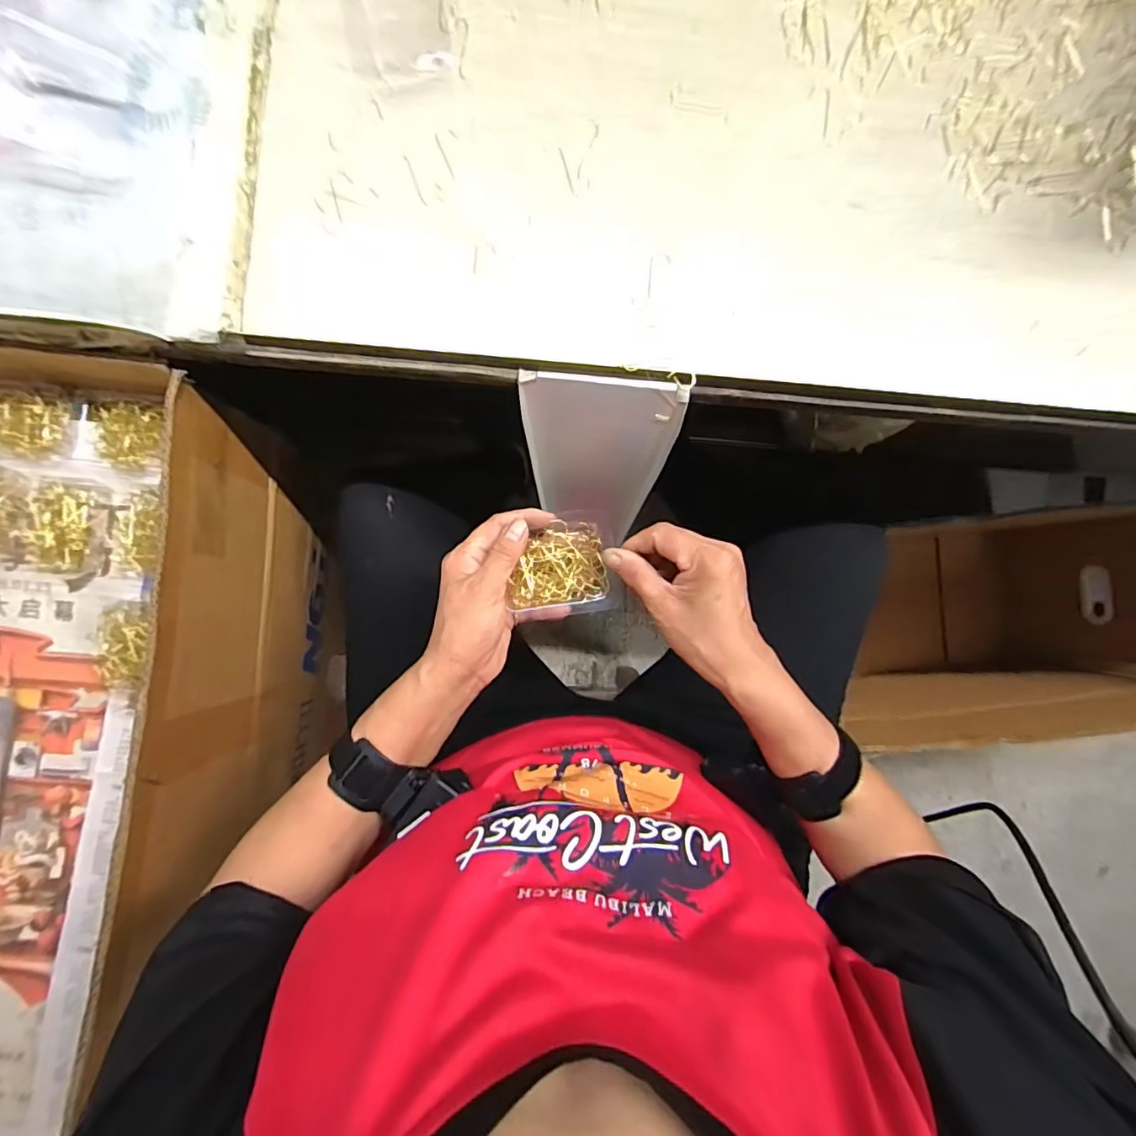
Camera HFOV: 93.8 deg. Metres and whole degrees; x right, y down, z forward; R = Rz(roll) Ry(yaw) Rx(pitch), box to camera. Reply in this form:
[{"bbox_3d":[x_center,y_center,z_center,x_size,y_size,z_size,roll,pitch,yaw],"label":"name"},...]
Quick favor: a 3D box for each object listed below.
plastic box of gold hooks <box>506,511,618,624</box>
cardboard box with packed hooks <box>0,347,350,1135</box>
[{"bbox_3d":[-0.004,-0.001,0.391,0.074,0.023,0.076,-3,89,-3],"label":"plastic box of gold hooks"},{"bbox_3d":[-0.460,0.165,0.477,0.329,0.274,0.619,6,89,-2],"label":"cardboard box with packed hooks"}]

